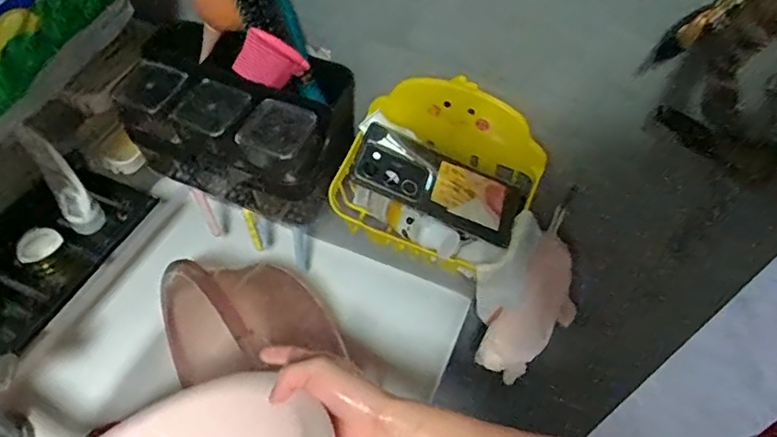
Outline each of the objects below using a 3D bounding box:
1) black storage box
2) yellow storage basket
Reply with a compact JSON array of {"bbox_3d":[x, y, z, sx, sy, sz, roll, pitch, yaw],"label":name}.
[{"bbox_3d":[-0.161,-0.105,0.592,0.228,0.123,0.131,19,53,11],"label":"black storage box"},{"bbox_3d":[0.044,-0.037,0.543,0.190,0.136,0.123,21,54,13],"label":"yellow storage basket"}]

